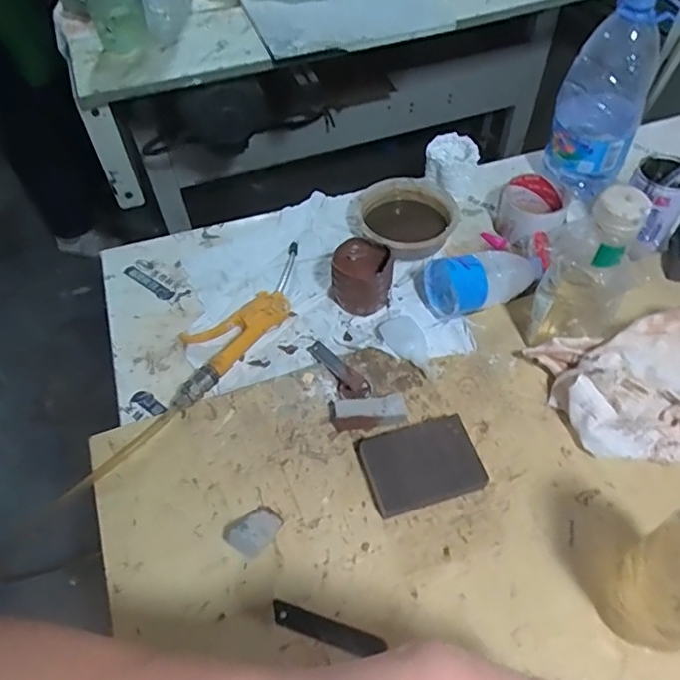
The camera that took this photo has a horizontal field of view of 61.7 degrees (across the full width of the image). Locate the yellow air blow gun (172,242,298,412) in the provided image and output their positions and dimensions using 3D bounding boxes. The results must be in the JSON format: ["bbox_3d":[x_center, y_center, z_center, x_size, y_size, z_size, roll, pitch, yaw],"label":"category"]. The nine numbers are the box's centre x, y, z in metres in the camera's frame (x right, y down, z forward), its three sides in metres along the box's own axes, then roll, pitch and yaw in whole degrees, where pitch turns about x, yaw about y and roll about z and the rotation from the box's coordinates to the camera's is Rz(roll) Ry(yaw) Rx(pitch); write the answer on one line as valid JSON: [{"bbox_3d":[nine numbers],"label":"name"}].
[{"bbox_3d":[-0.109,-0.028,0.638,0.079,0.027,0.247,32,61,22],"label":"yellow air blow gun"}]

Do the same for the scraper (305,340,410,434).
[{"bbox_3d":[0.003,0.046,0.585,0.064,0.024,0.136,-28,44,-17],"label":"scraper"}]

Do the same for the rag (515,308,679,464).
[{"bbox_3d":[0.305,0.039,0.540,0.210,0.080,0.128,-5,55,-2],"label":"rag"}]

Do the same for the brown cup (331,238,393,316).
[{"bbox_3d":[0.025,-0.074,0.645,0.067,0.075,0.078,3,55,4],"label":"brown cup"}]

